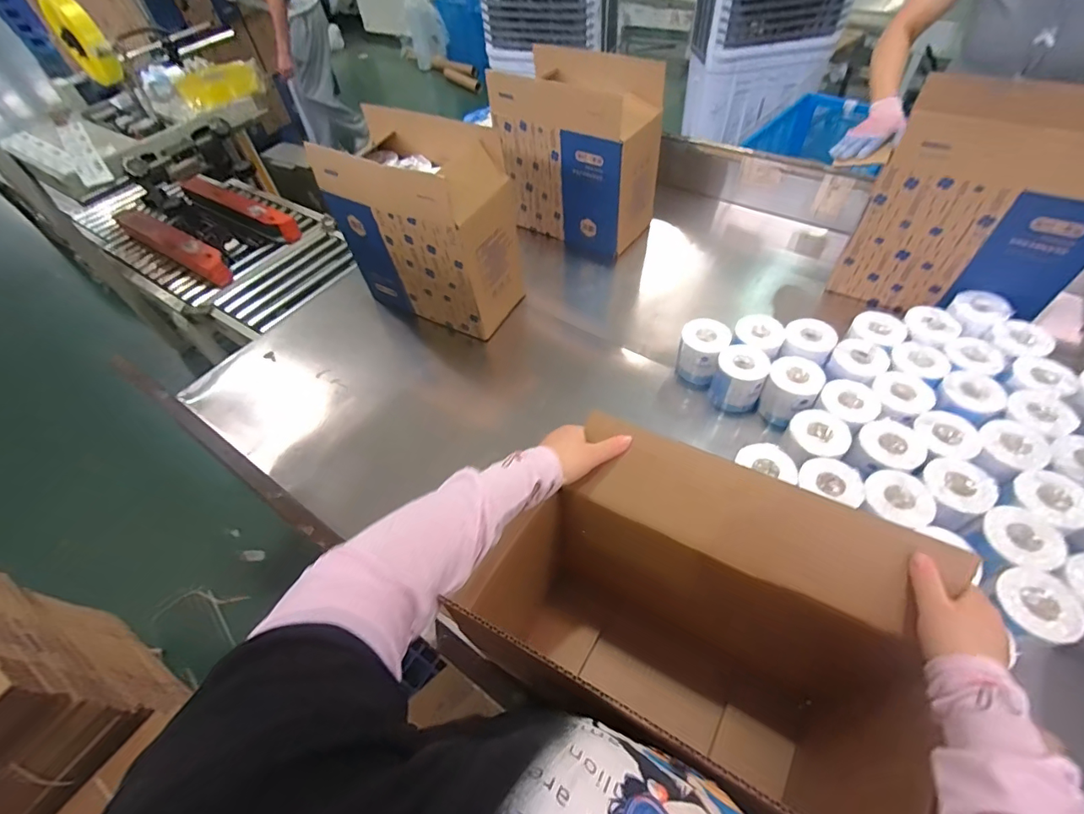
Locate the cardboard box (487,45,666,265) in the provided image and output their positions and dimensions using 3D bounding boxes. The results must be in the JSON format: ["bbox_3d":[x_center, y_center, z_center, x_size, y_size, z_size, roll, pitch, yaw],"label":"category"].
[{"bbox_3d":[0.103,-0.728,1.377,0.422,0.410,0.256,31,62,25],"label":"cardboard box"}]

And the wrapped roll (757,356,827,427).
[{"bbox_3d":[0.513,-0.029,0.988,0.096,0.125,0.089,-3,53,3],"label":"wrapped roll"}]

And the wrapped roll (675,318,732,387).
[{"bbox_3d":[0.361,-0.122,1.080,0.106,0.113,0.106,20,57,19],"label":"wrapped roll"}]

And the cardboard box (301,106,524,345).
[{"bbox_3d":[-0.271,-0.436,1.187,0.401,0.410,0.247,22,58,20],"label":"cardboard box"}]

